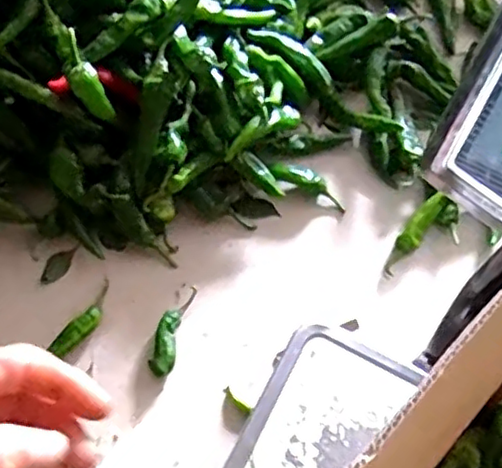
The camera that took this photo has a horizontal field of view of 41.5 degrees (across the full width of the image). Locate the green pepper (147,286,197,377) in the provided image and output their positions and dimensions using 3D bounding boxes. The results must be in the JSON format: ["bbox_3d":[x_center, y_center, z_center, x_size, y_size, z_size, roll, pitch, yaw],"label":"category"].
[{"bbox_3d":[-0.080,0.094,0.661,0.025,0.017,0.093,13,68,5],"label":"green pepper"}]

